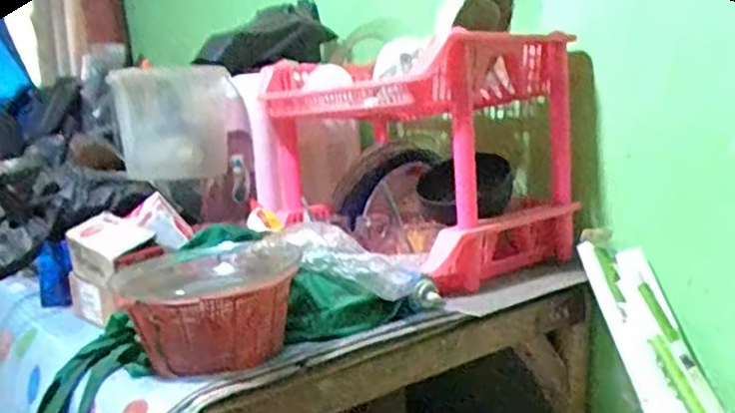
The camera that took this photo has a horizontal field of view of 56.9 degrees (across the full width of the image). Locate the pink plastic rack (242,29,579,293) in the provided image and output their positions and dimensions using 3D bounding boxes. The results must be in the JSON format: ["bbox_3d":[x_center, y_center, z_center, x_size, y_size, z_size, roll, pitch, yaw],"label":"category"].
[{"bbox_3d":[0.065,-0.077,1.144,0.334,0.337,0.469,-9,8,-37],"label":"pink plastic rack"}]

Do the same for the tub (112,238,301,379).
[{"bbox_3d":[-0.172,0.114,0.776,0.189,0.111,0.193,-4,6,0],"label":"tub"}]

